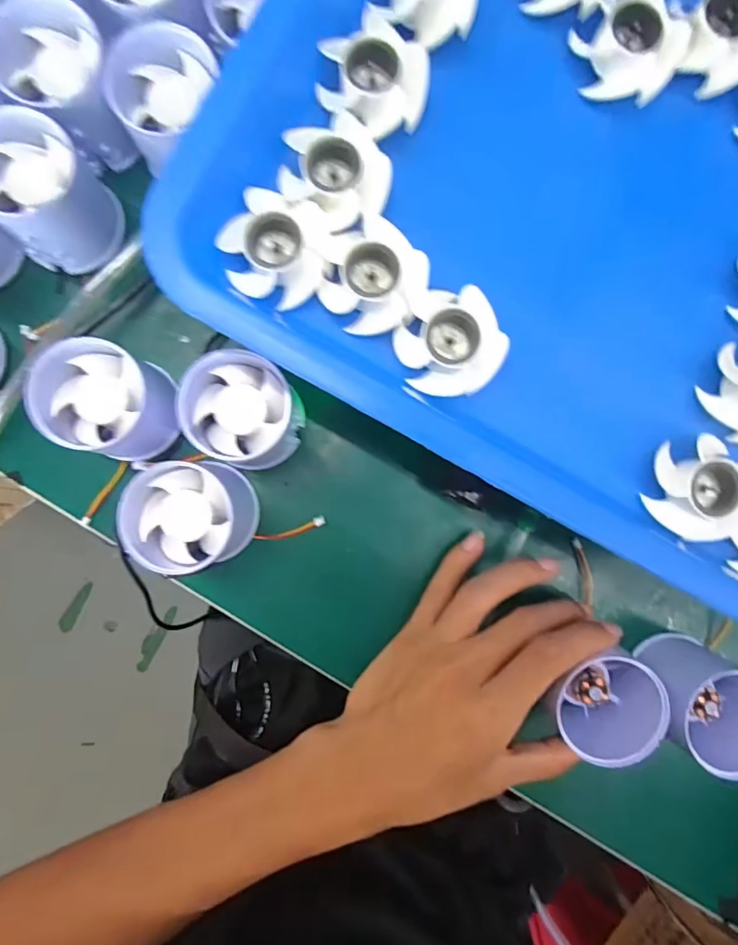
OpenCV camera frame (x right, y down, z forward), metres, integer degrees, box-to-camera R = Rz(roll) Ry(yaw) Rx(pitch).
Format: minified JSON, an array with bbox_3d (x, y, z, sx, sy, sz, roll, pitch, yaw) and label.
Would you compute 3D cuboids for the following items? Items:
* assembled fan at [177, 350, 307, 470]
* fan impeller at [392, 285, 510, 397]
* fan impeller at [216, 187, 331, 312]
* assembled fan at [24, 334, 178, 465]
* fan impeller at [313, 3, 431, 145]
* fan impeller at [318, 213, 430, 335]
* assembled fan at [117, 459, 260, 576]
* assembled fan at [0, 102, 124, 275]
[{"bbox_3d":[-0.062,-0.030,0.249,0.053,0.049,0.051,0,89,-3],"label":"assembled fan"},{"bbox_3d":[0.034,-0.052,0.204,0.040,0.015,0.040,-21,90,-4],"label":"fan impeller"},{"bbox_3d":[-0.038,-0.092,0.201,0.039,0.015,0.041,13,88,-3],"label":"fan impeller"},{"bbox_3d":[-0.126,-0.034,0.245,0.061,0.041,0.053,13,88,-3],"label":"assembled fan"},{"bbox_3d":[0.003,-0.164,0.205,0.044,0.021,0.042,4,89,-3],"label":"fan impeller"},{"bbox_3d":[0.001,-0.081,0.203,0.040,0.015,0.044,0,89,-3],"label":"fan impeller"},{"bbox_3d":[-0.088,0.022,0.248,0.053,0.046,0.053,1,89,-3],"label":"assembled fan"},{"bbox_3d":[-0.163,-0.140,0.244,0.053,0.044,0.057,-39,91,-3],"label":"assembled fan"}]

